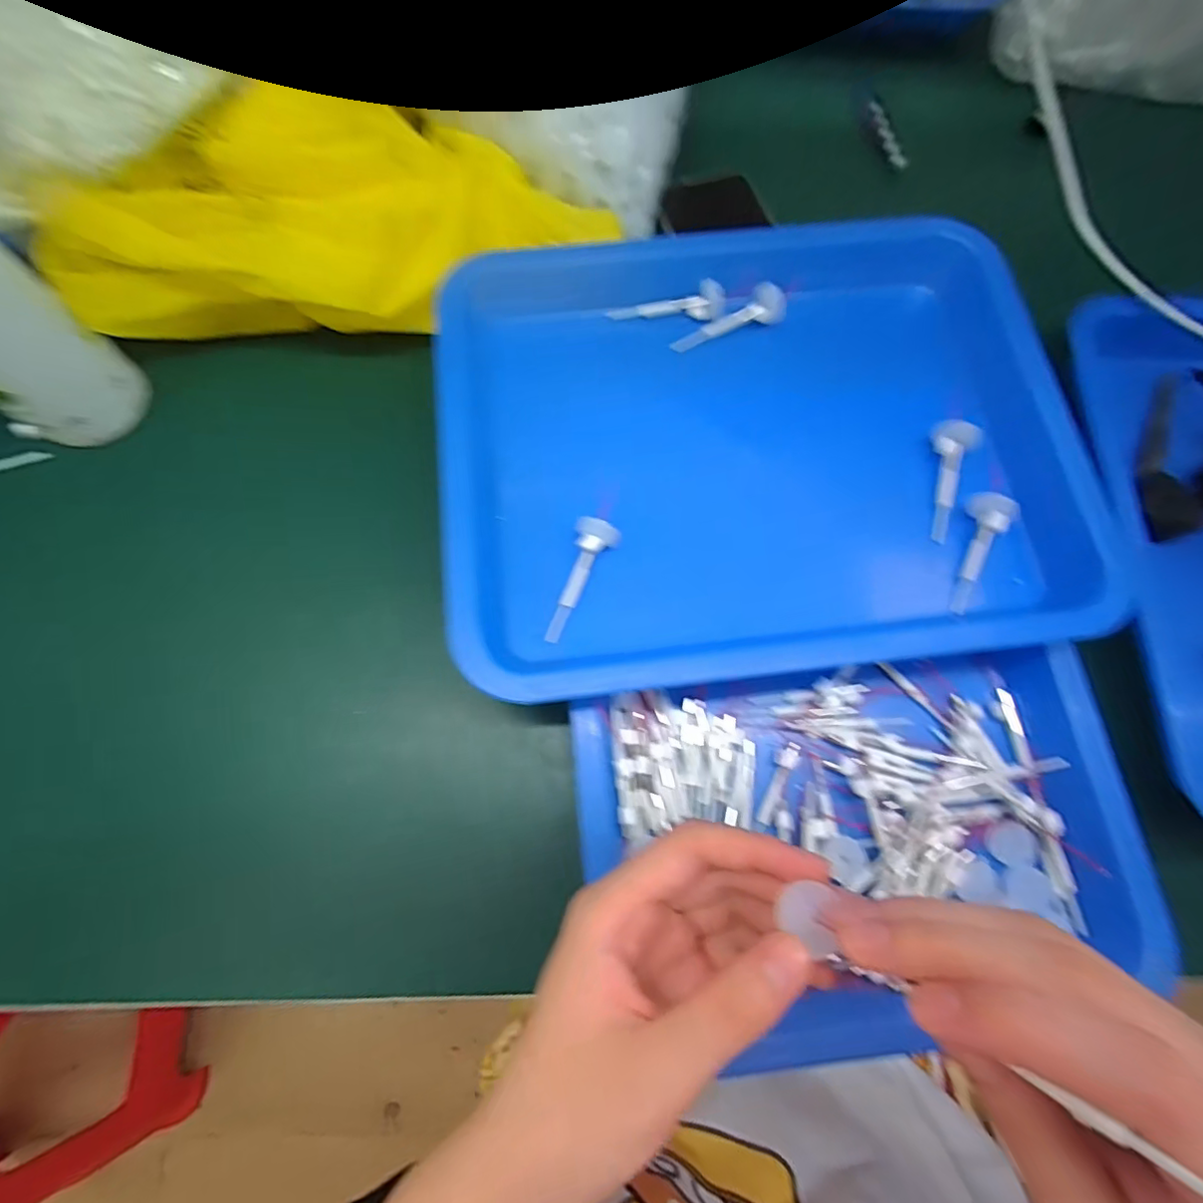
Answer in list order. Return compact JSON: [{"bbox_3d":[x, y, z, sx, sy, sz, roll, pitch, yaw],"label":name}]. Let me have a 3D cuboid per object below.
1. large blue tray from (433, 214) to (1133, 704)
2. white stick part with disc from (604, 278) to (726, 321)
[{"bbox_3d":[0.079,-0.092,0.326,0.321,0.054,0.266,-6,74,-3],"label":"large blue tray"},{"bbox_3d":[0.040,-0.179,0.346,0.069,0.015,0.017,-5,74,-3],"label":"white stick part with disc"}]

